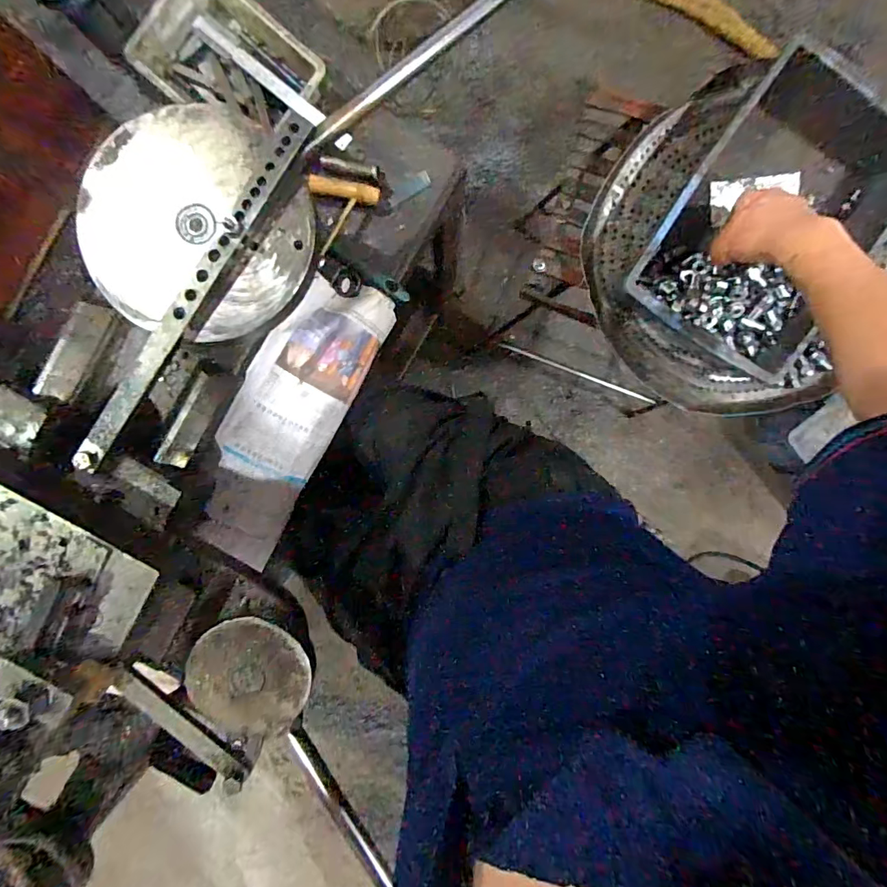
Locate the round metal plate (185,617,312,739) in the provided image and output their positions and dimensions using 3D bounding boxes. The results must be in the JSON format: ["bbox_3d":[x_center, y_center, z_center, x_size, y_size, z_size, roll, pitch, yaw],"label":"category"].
[{"bbox_3d":[-0.157,0.190,0.373,0.095,0.012,0.098,0,93,0],"label":"round metal plate"}]

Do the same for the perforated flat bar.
[{"bbox_3d":[-0.204,-0.119,0.373,0.023,0.011,0.326,34,93,-1],"label":"perforated flat bar"}]

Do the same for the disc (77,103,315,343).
[{"bbox_3d":[-0.201,-0.180,0.375,0.178,0.024,0.182,0,93,0],"label":"disc"}]

